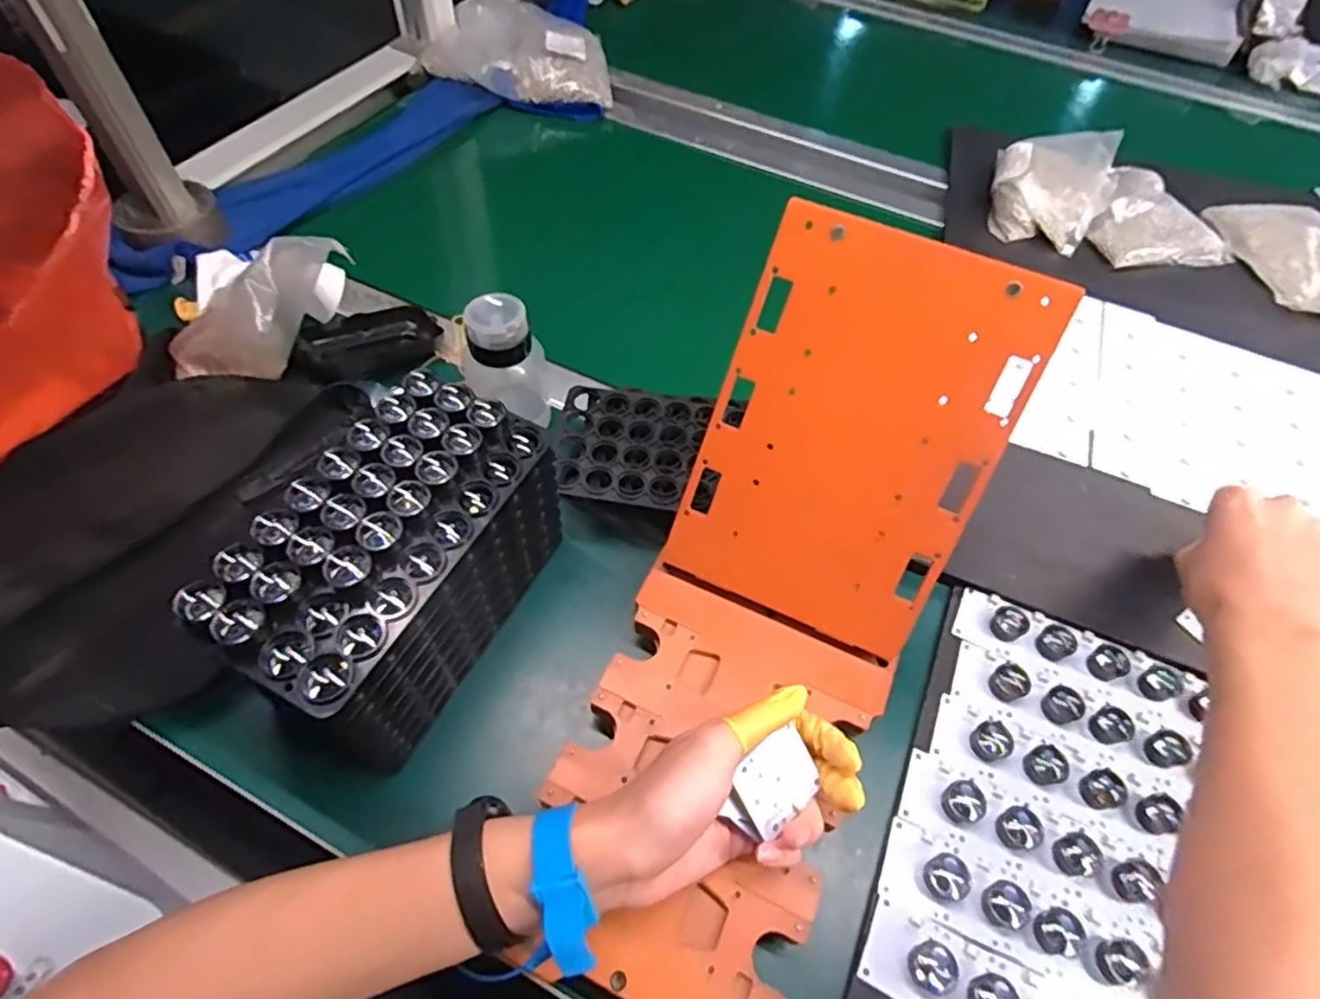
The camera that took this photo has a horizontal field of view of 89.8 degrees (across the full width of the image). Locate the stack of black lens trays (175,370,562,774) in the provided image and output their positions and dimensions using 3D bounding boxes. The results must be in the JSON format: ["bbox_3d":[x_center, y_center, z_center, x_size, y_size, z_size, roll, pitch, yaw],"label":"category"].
[{"bbox_3d":[-0.152,0.042,0.402,0.098,0.133,0.190,23,59,11],"label":"stack of black lens trays"}]

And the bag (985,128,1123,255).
[{"bbox_3d":[0.440,-0.361,0.748,0.125,0.044,0.175,30,61,16],"label":"bag"}]

